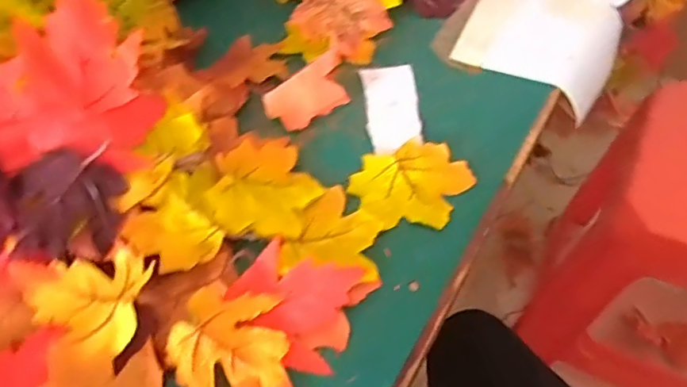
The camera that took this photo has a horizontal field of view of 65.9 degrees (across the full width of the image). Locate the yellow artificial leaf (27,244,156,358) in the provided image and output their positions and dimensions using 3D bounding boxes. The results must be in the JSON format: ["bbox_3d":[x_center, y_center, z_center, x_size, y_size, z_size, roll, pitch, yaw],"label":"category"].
[{"bbox_3d":[-0.164,0.066,0.355,0.082,0.017,0.064,18,59,17],"label":"yellow artificial leaf"}]

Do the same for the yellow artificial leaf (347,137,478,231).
[{"bbox_3d":[0.053,-0.008,0.423,0.083,0.011,0.083,-3,55,4],"label":"yellow artificial leaf"}]

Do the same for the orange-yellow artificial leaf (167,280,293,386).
[{"bbox_3d":[-0.069,0.092,0.344,0.078,0.033,0.078,0,55,5],"label":"orange-yellow artificial leaf"}]

